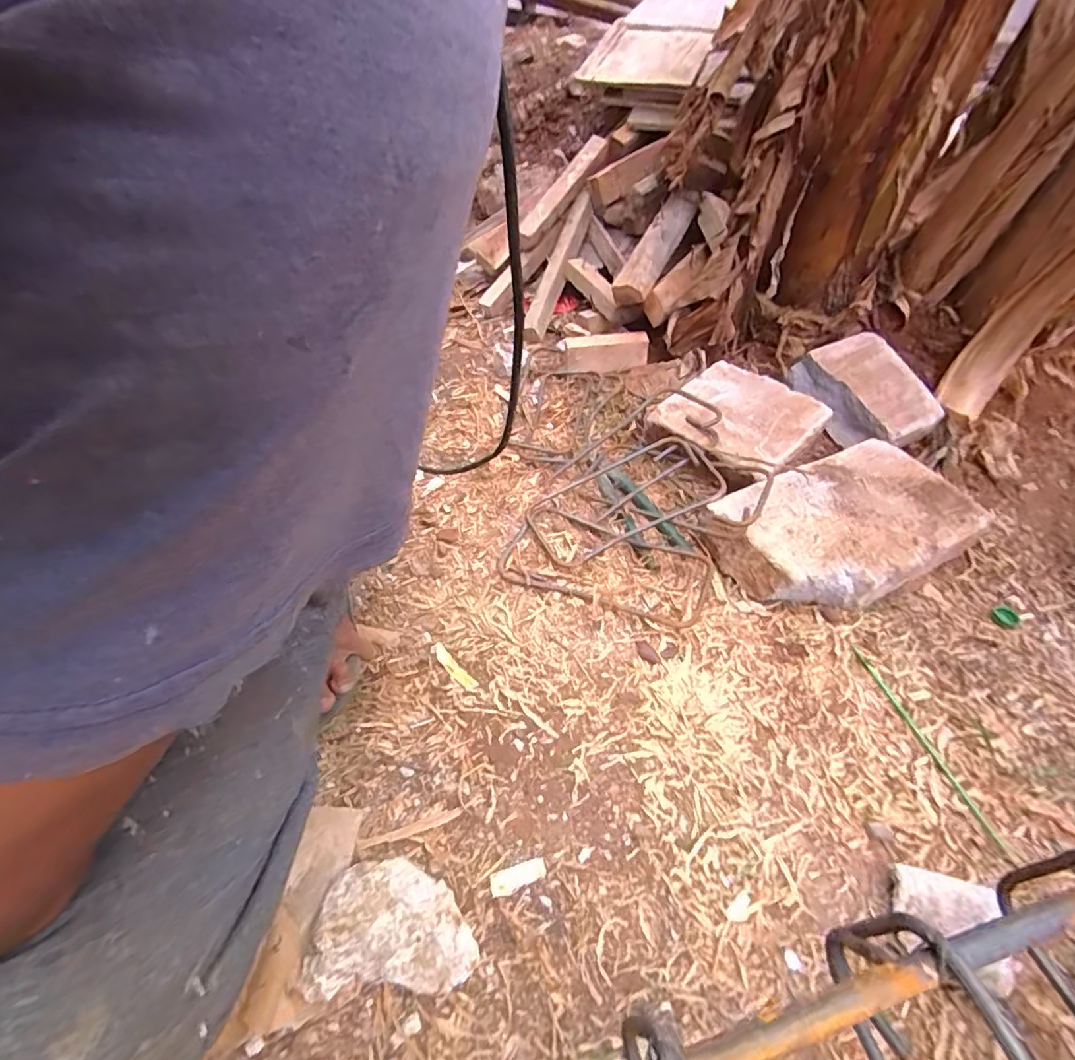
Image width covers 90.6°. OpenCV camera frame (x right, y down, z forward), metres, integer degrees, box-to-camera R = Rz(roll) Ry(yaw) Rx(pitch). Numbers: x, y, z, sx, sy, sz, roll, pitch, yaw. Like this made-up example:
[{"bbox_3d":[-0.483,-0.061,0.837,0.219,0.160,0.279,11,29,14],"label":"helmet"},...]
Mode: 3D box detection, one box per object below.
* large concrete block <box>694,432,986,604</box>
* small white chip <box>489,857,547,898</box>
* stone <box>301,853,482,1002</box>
[{"bbox_3d":[0.409,-0.002,0.721,0.341,0.083,0.194,-18,51,-21],"label":"large concrete block"},{"bbox_3d":[-0.015,0.280,0.429,0.045,0.004,0.017,-11,51,-14],"label":"small white chip"},{"bbox_3d":[-0.103,0.280,0.380,0.118,0.041,0.075,4,42,-8],"label":"stone"}]

